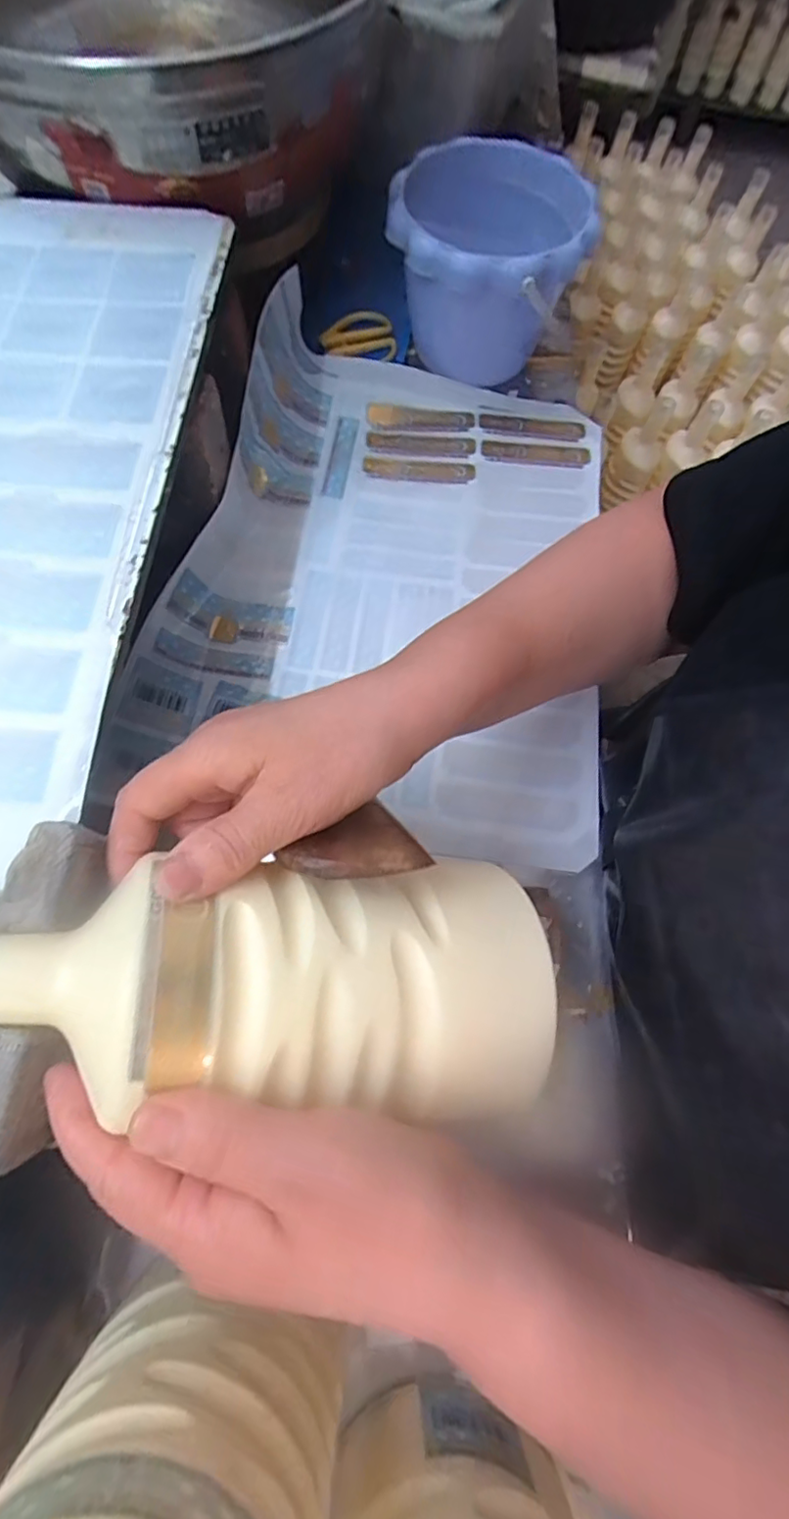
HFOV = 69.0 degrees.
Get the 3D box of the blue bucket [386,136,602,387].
[{"bbox_3d":[0.070,-0.387,0.472,0.147,0.120,0.146,2,70,-5],"label":"blue bucket"}]

